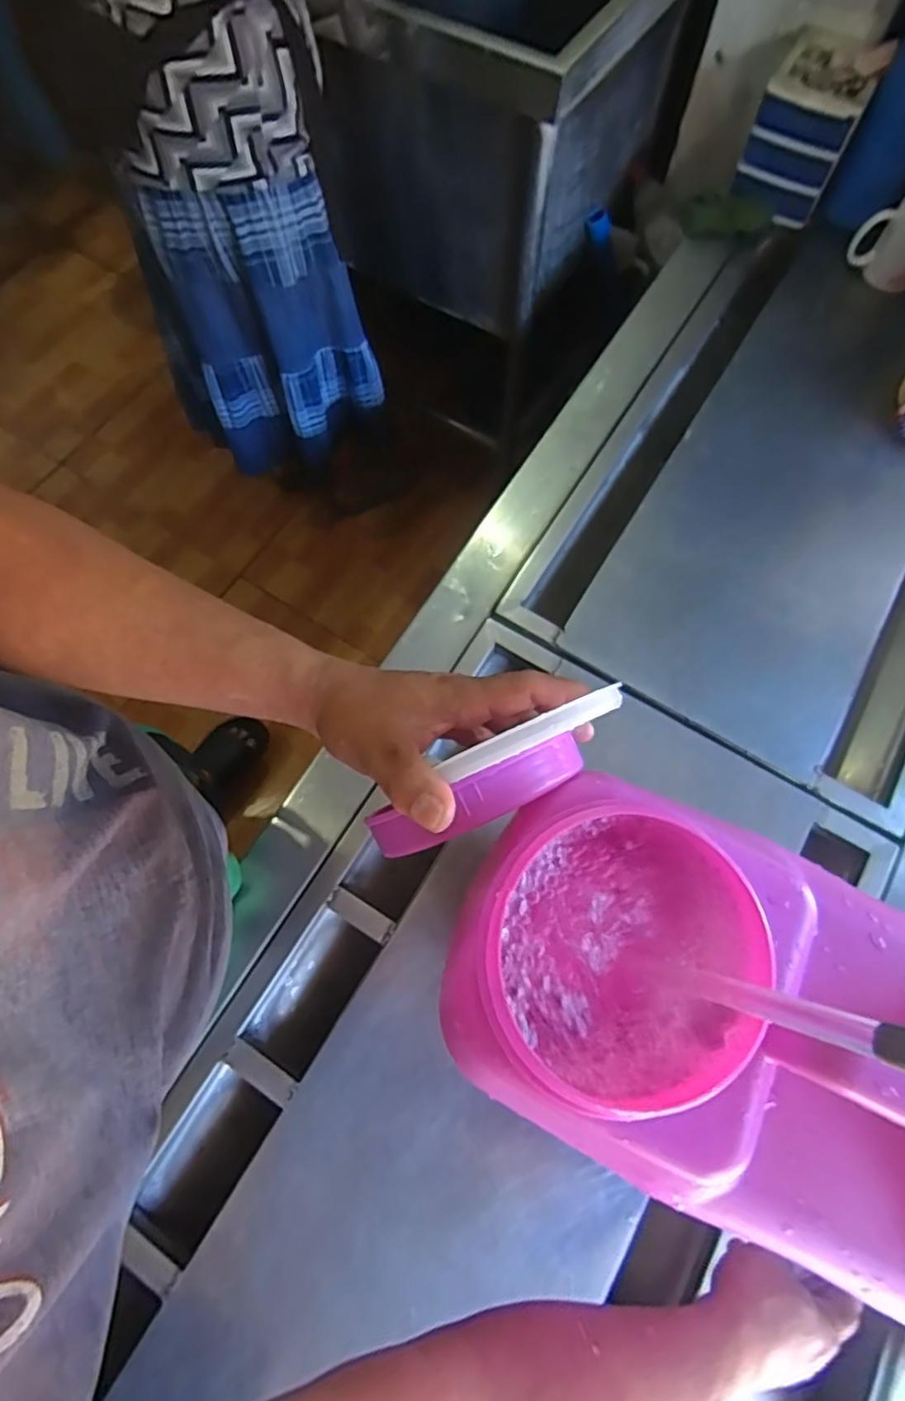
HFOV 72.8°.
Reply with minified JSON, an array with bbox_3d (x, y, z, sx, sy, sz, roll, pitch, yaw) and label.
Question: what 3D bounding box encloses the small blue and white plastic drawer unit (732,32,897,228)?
[{"bbox_3d":[0.510,-0.829,0.903,0.138,0.170,0.140,29,69,3],"label":"small blue and white plastic drawer unit"}]

